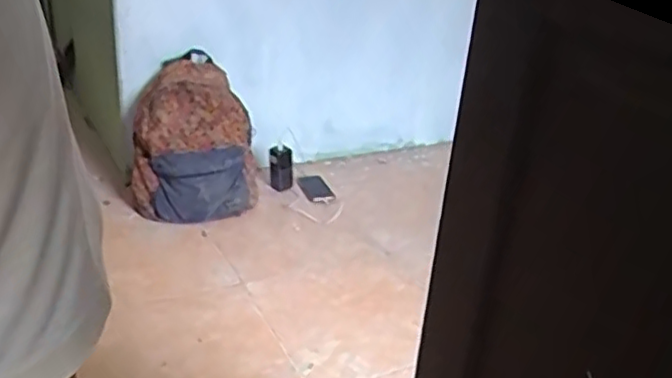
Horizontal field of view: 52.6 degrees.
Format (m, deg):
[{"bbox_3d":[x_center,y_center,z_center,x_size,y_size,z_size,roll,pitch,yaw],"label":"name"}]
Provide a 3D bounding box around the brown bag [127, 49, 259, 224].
[{"bbox_3d":[-0.384,-0.124,1.858,0.324,0.380,0.277,3,26,-4],"label":"brown bag"}]

